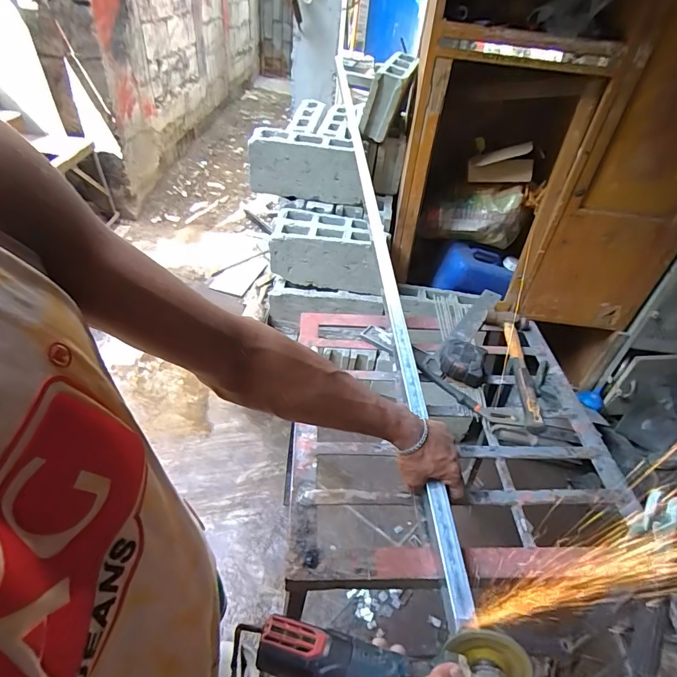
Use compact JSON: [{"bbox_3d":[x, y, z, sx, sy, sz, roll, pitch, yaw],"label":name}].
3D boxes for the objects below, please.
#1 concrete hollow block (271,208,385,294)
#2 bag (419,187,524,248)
[{"bbox_3d":[-0.028,-0.304,1.432,0.383,0.184,0.185,11,42,4],"label":"concrete hollow block"},{"bbox_3d":[0.488,-0.445,1.504,0.354,0.205,0.085,14,43,7],"label":"bag"}]

